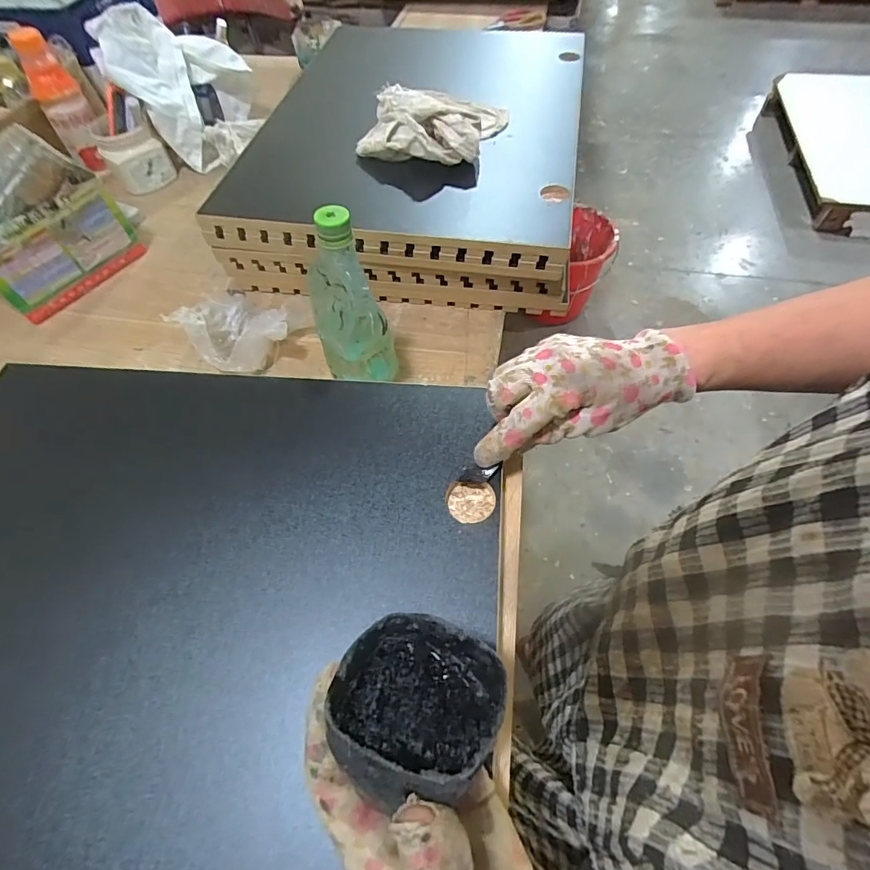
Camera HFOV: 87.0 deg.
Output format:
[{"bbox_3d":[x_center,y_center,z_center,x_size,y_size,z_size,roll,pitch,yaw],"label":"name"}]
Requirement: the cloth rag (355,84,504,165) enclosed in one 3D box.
[{"bbox_3d":[-0.003,-0.416,0.610,0.158,0.055,0.157,16,60,14],"label":"cloth rag"}]

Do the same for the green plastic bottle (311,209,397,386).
[{"bbox_3d":[-0.089,-0.132,0.452,0.069,0.175,0.083,-21,59,-9],"label":"green plastic bottle"}]

